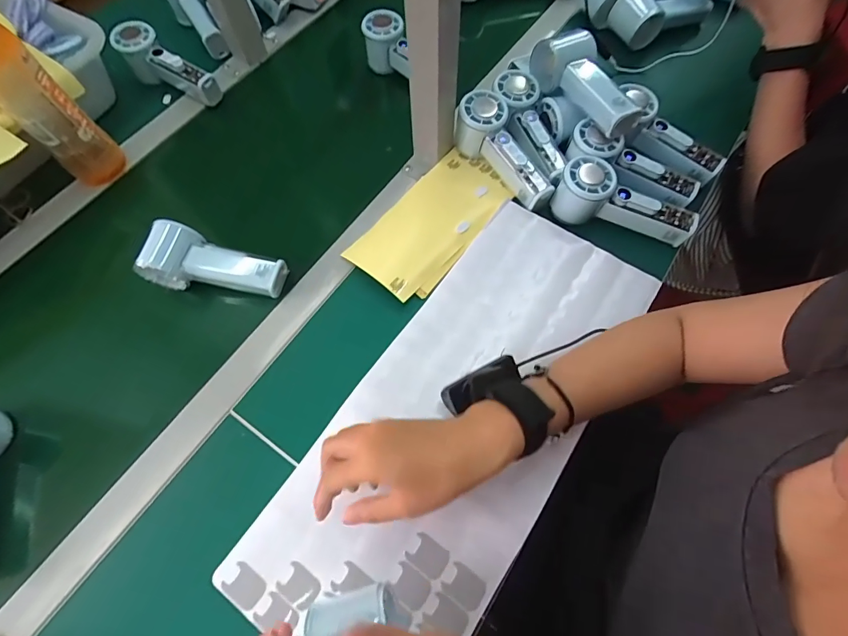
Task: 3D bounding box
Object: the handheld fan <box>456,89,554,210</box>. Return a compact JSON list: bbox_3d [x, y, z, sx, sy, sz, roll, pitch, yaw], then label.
[{"bbox_3d":[0.102,-0.202,0.489,0.057,0.057,0.148,-39,72,-17],"label":"handheld fan"}]

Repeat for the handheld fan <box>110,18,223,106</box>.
[{"bbox_3d":[-0.357,-0.348,0.566,0.148,0.057,0.053,33,69,13],"label":"handheld fan"}]

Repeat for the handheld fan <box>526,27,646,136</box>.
[{"bbox_3d":[0.198,-0.278,0.482,0.080,0.050,0.148,-35,71,-15],"label":"handheld fan"}]

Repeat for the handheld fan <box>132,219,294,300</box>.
[{"bbox_3d":[-0.227,-0.059,0.445,0.141,0.039,0.059,11,66,4],"label":"handheld fan"}]

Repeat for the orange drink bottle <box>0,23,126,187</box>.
[{"bbox_3d":[-0.426,-0.242,0.440,0.070,0.207,0.067,38,70,15],"label":"orange drink bottle"}]

